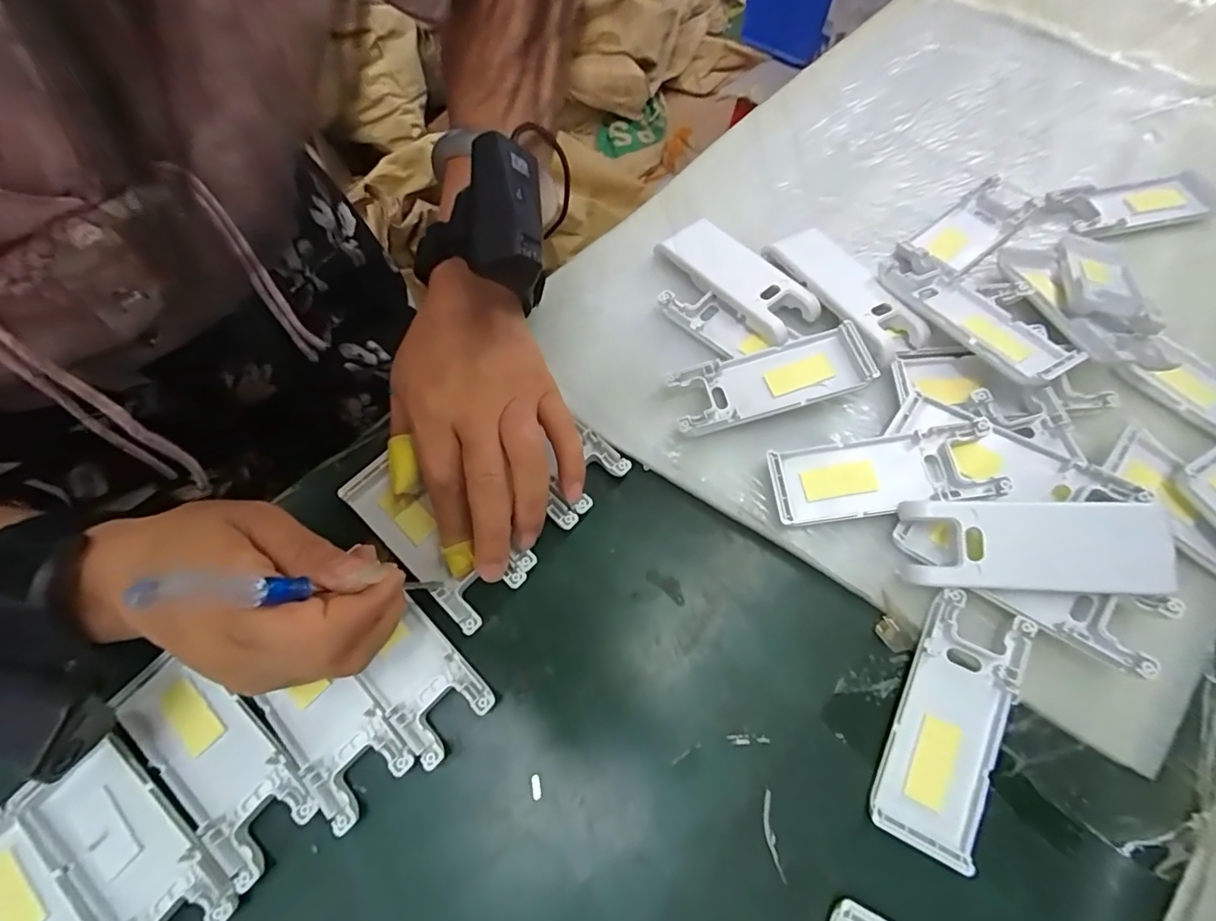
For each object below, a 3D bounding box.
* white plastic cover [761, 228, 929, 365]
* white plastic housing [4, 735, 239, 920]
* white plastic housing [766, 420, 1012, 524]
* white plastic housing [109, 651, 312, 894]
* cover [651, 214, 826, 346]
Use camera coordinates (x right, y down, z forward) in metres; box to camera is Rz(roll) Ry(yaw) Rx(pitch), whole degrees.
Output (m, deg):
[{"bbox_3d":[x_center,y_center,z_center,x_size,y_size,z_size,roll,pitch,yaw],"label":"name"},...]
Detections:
[{"bbox_3d":[0.137,-0.101,0.303,0.039,0.007,0.099,-29,67,-11],"label":"white plastic cover"},{"bbox_3d":[-0.201,0.164,0.219,0.102,0.008,0.043,34,71,17],"label":"white plastic housing"},{"bbox_3d":[0.133,0.006,0.261,0.101,0.011,0.041,-8,63,4],"label":"white plastic housing"},{"bbox_3d":[-0.174,0.131,0.230,0.100,0.014,0.039,35,71,17],"label":"white plastic housing"},{"bbox_3d":[0.078,-0.109,0.322,0.040,0.019,0.097,-35,69,-13],"label":"cover"}]

